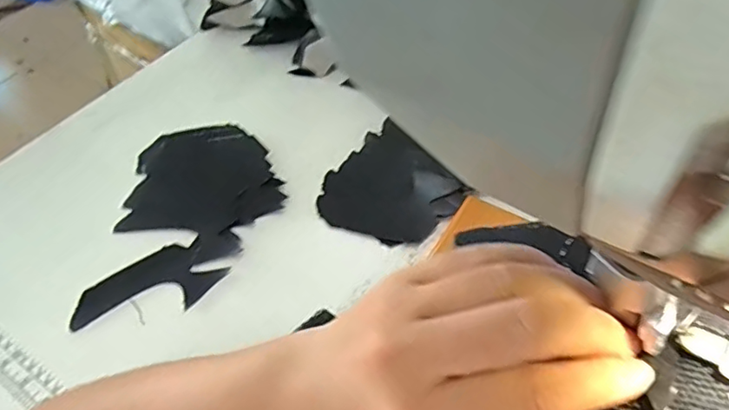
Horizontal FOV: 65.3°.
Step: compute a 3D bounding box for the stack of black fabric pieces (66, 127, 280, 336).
[{"bbox_3d":[-0.147,0.005,0.491,0.139,0.017,0.200,0,48,4],"label":"stack of black fabric pieces"}]

